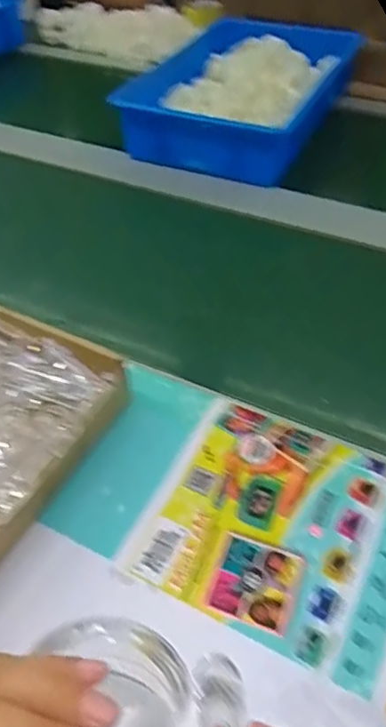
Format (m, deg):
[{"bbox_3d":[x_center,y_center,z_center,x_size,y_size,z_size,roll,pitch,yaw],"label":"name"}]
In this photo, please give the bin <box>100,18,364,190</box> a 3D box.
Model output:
[{"bbox_3d":[0.092,-0.446,0.935,0.284,0.086,0.412,14,50,14],"label":"bin"}]

